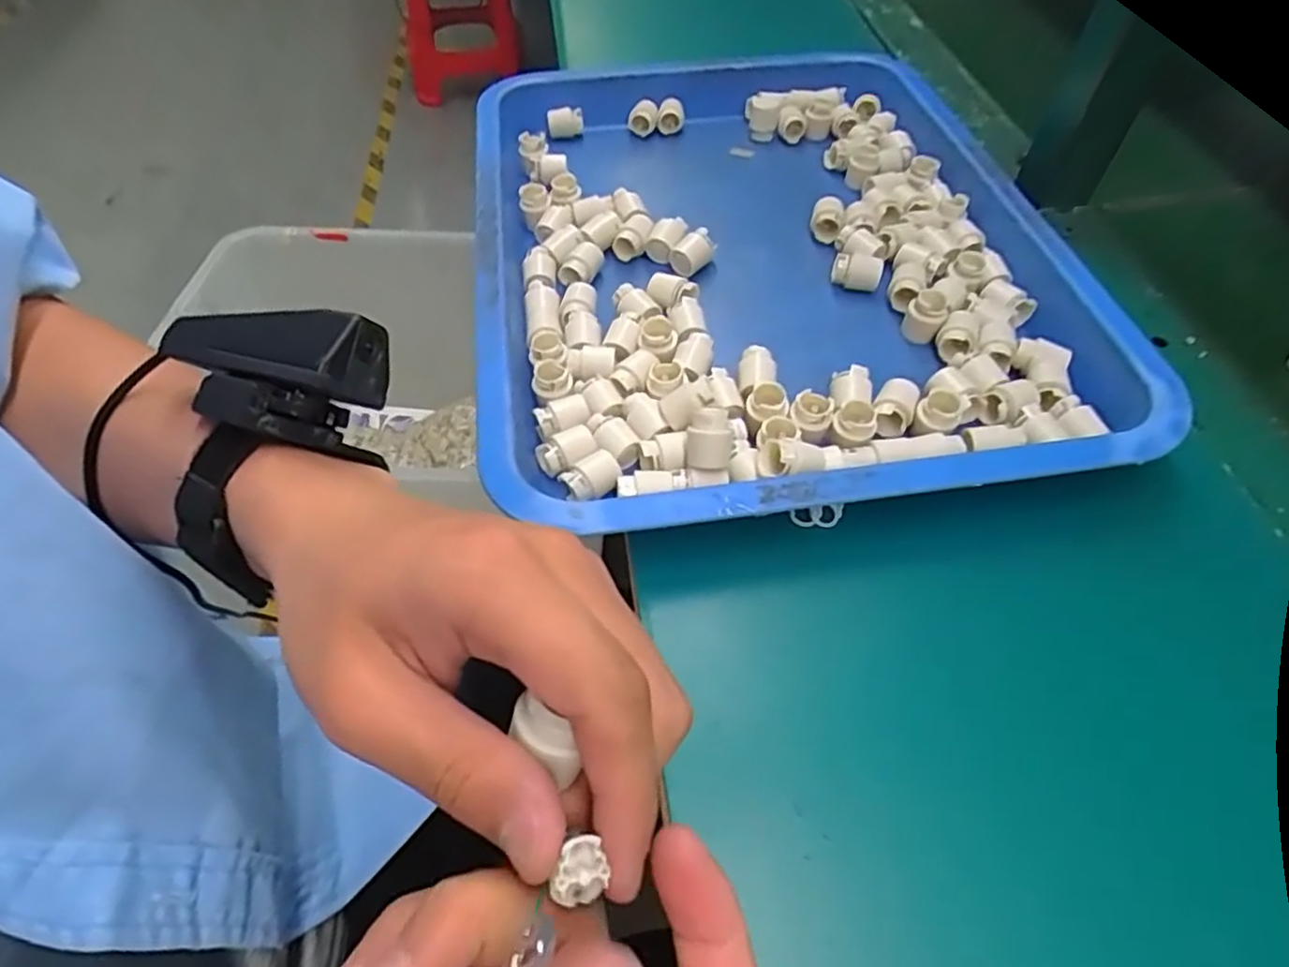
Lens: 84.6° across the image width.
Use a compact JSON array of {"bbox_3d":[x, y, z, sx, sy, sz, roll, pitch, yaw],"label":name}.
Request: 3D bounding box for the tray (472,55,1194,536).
[{"bbox_3d":[0.071,-0.155,0.464,0.347,0.060,0.440,-6,53,-5],"label":"tray"}]

